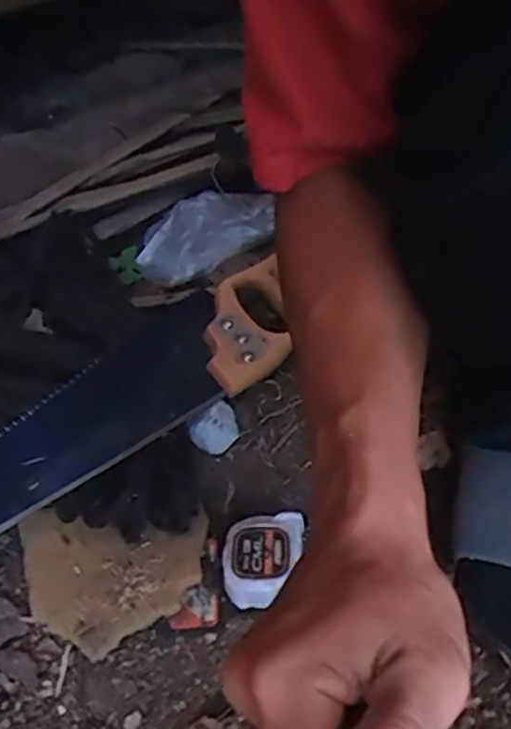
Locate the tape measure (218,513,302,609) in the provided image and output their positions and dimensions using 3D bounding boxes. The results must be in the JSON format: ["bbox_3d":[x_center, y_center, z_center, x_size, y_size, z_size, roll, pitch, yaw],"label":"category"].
[{"bbox_3d":[0.006,0.142,0.487,0.056,0.034,0.063,0,42,9],"label":"tape measure"}]

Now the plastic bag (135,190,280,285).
[{"bbox_3d":[-0.064,-0.157,0.784,0.165,0.038,0.102,-28,45,-22],"label":"plastic bag"}]

